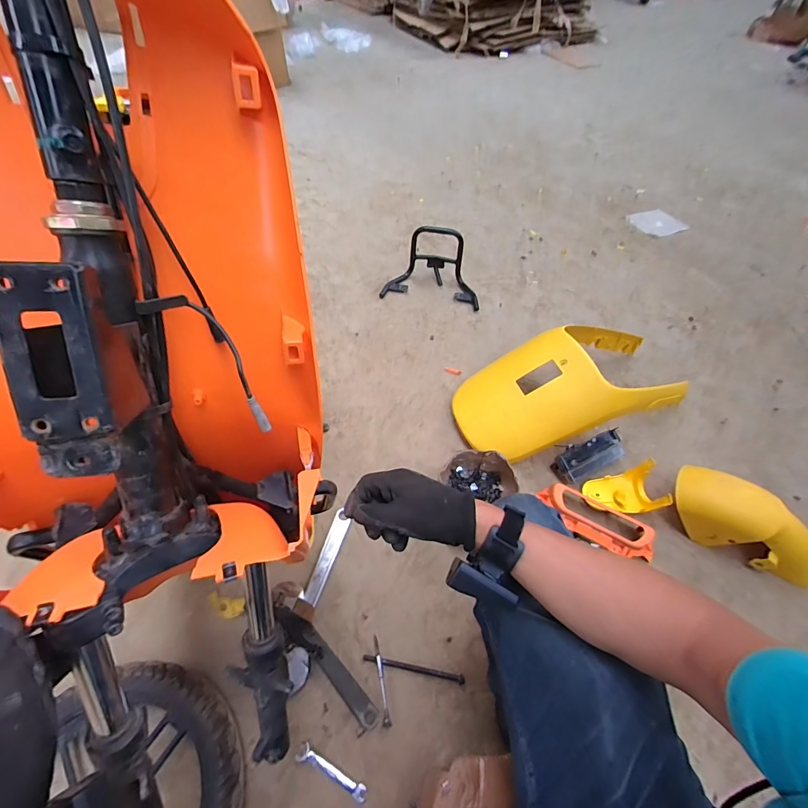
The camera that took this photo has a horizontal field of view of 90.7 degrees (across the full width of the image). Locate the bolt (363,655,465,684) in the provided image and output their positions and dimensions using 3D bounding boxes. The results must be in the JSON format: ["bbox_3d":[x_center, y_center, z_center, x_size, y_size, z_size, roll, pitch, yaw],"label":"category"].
[{"bbox_3d":[0.018,0.496,0.749,0.189,0.009,0.014,11,54,4],"label":"bolt"}]

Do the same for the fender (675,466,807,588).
[{"bbox_3d":[0.780,0.275,0.903,0.323,0.145,0.124,24,56,13],"label":"fender"}]

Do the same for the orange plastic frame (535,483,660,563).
[{"bbox_3d":[0.440,0.266,0.913,0.267,0.045,0.097,26,56,14],"label":"orange plastic frame"}]

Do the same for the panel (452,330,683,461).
[{"bbox_3d":[0.462,-0.047,1.050,0.630,0.244,0.277,-18,57,-16],"label":"panel"}]

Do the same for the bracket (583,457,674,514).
[{"bbox_3d":[0.519,0.204,0.952,0.158,0.083,0.113,-1,54,-5],"label":"bracket"}]

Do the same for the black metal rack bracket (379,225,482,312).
[{"bbox_3d":[0.107,-0.479,1.375,0.344,0.190,0.190,10,54,3],"label":"black metal rack bracket"}]

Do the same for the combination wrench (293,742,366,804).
[{"bbox_3d":[-0.122,0.612,0.665,0.134,0.007,0.025,24,56,13],"label":"combination wrench"}]

